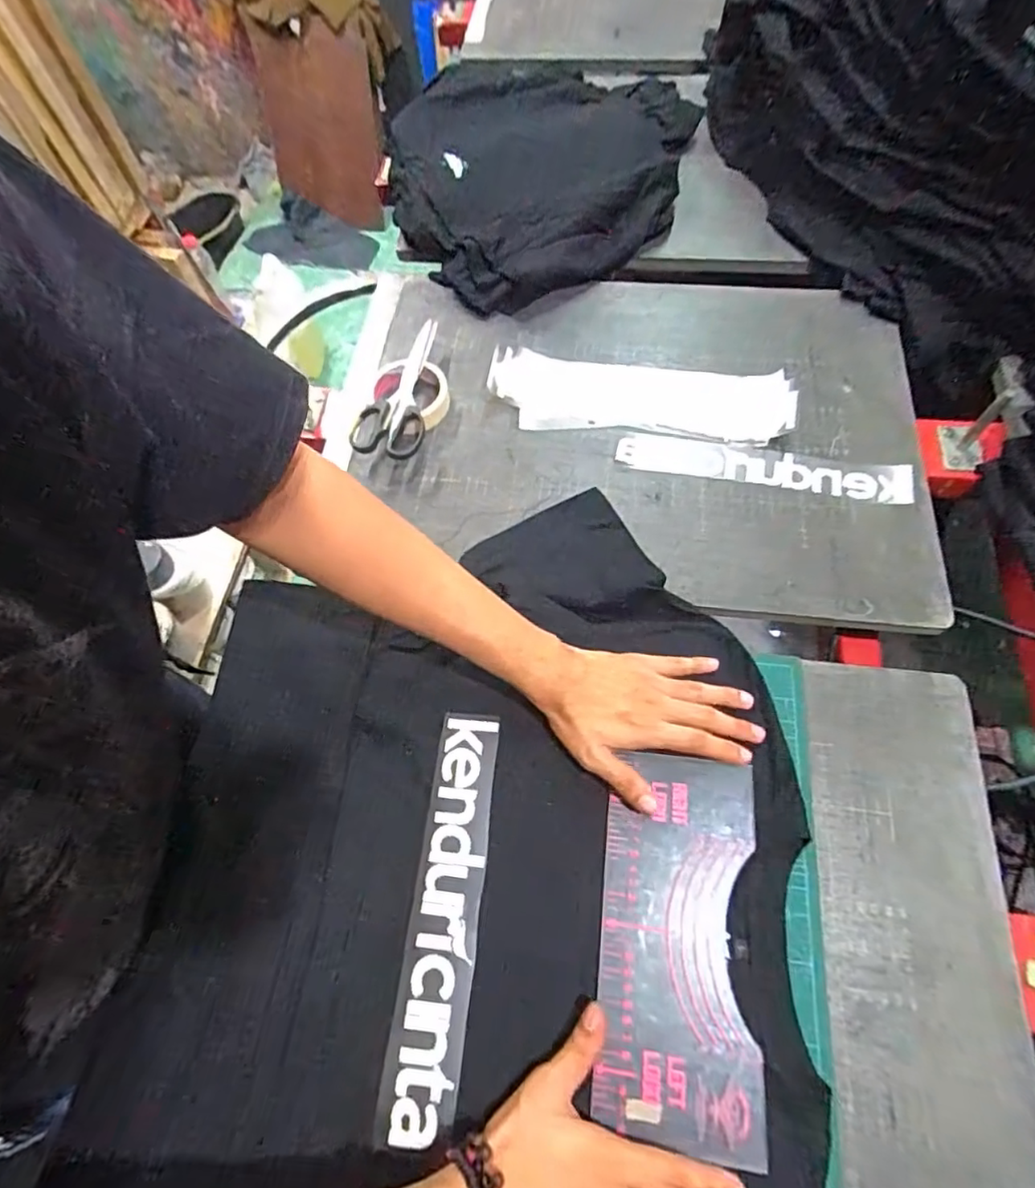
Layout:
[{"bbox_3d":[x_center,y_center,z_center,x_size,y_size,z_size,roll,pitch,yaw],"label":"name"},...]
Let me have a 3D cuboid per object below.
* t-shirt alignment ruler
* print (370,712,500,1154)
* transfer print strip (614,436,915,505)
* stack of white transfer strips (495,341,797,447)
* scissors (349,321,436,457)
[{"bbox_3d":[0.121,0.252,0.446,0.113,0.010,0.248,6,64,5],"label":"t-shirt alignment ruler"},{"bbox_3d":[-0.055,0.241,0.464,0.053,0.004,0.292,5,64,7],"label":"print"},{"bbox_3d":[0.258,-0.134,0.636,0.298,0.006,0.044,9,72,9],"label":"transfer print strip"},{"bbox_3d":[0.132,-0.223,0.669,0.327,0.029,0.098,12,66,9],"label":"stack of white transfer strips"},{"bbox_3d":[-0.134,-0.234,0.678,0.073,0.021,0.196,4,67,4],"label":"scissors"}]

